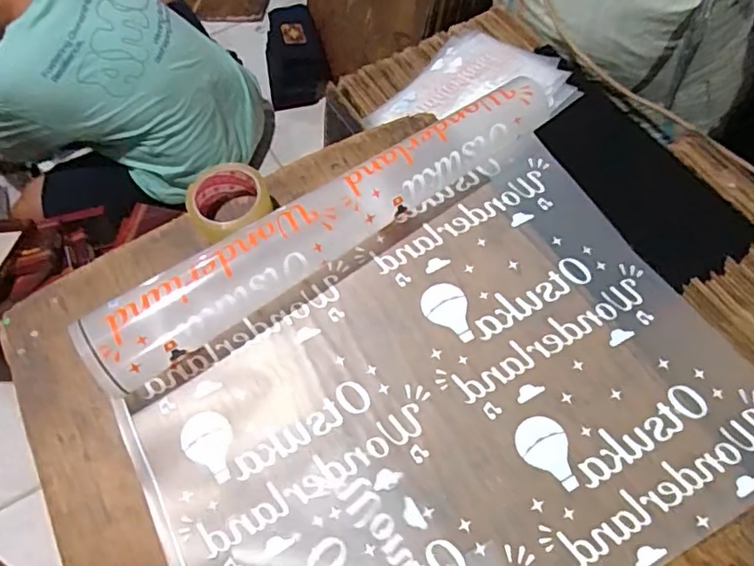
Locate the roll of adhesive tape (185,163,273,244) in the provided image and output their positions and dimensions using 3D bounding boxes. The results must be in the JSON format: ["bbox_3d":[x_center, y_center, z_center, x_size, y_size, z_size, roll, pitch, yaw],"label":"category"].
[{"bbox_3d":[-0.173,-0.090,0.706,0.098,0.063,0.103,-1,63,2],"label":"roll of adhesive tape"}]

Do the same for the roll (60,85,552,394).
[{"bbox_3d":[-0.047,-0.074,0.675,0.598,0.075,0.088,-33,66,-14],"label":"roll"}]

